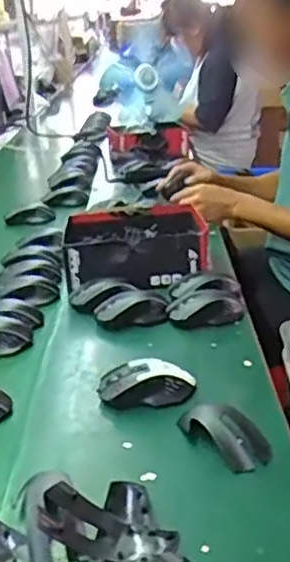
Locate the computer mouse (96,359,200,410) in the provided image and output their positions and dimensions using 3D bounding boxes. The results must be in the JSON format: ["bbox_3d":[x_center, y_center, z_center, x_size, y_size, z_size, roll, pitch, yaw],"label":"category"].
[{"bbox_3d":[0.003,0.129,0.828,0.119,0.038,0.054,-5,21,-3],"label":"computer mouse"}]

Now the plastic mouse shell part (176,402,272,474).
[{"bbox_3d":[0.084,0.157,0.729,0.057,0.035,0.114,-19,25,-33],"label":"plastic mouse shell part"}]

